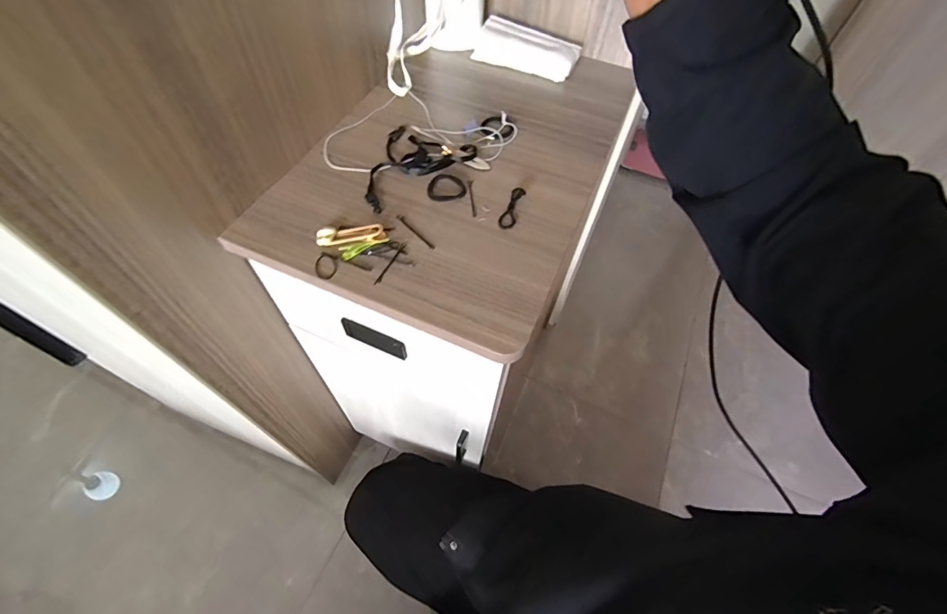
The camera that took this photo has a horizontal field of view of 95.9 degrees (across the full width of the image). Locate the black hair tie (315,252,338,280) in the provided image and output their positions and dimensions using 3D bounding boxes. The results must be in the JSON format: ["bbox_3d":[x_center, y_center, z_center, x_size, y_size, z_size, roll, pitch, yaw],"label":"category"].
[{"bbox_3d":[-0.132,-0.037,0.381,0.019,0.004,0.031,-1,58,-5],"label":"black hair tie"}]

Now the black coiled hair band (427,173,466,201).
[{"bbox_3d":[-0.029,-0.124,0.442,0.039,0.004,0.037,2,58,-3],"label":"black coiled hair band"}]

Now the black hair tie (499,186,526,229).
[{"bbox_3d":[0.039,-0.101,0.429,0.017,0.009,0.055,17,59,6],"label":"black hair tie"}]

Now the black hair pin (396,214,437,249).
[{"bbox_3d":[-0.055,-0.073,0.409,0.006,0.004,0.054,-37,68,-24],"label":"black hair pin"}]

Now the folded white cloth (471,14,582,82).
[{"bbox_3d":[0.071,-0.345,0.570,0.133,0.032,0.051,22,59,9],"label":"folded white cloth"}]

